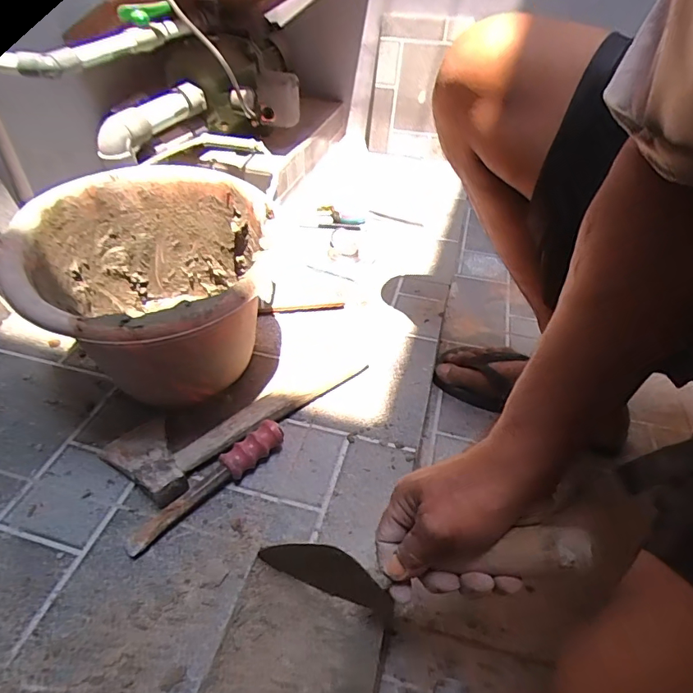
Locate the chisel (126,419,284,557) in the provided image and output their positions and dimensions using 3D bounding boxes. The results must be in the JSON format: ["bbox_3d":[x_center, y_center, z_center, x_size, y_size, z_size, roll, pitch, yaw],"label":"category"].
[{"bbox_3d":[-0.144,0.136,0.482,0.179,0.037,0.034,-32,52,-31],"label":"chisel"}]

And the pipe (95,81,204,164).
[{"bbox_3d":[-0.326,-0.391,0.797,0.054,0.059,0.248,11,43,10],"label":"pipe"}]

